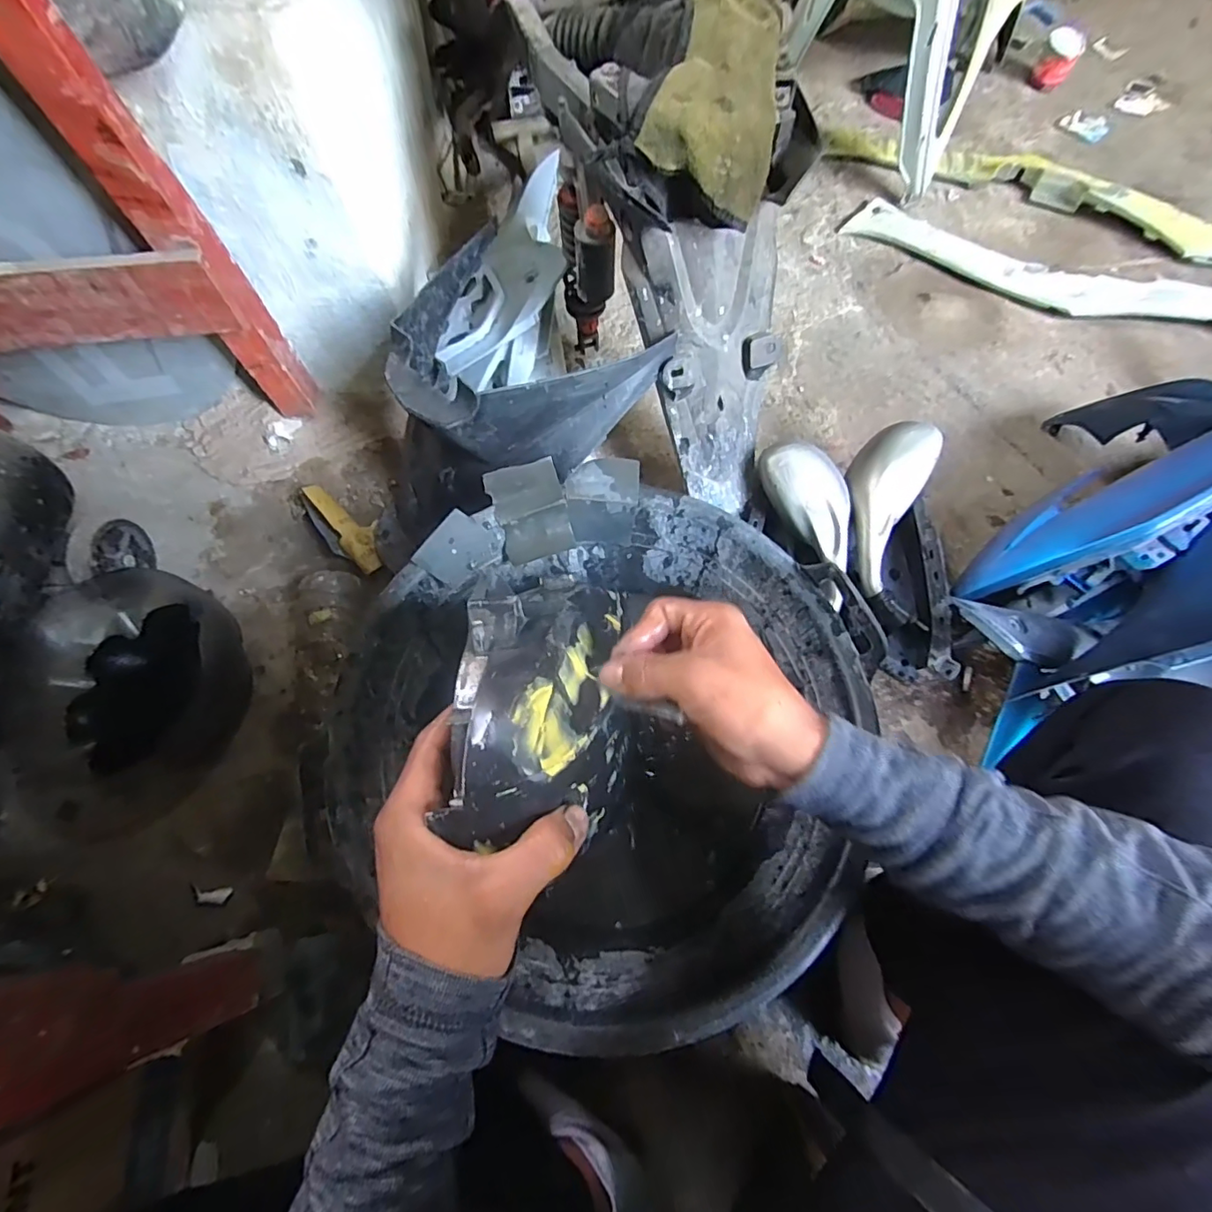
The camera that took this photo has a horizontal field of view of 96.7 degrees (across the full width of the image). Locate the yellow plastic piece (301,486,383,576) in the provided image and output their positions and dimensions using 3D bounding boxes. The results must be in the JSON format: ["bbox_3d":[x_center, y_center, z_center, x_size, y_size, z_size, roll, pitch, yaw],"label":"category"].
[{"bbox_3d":[-0.389,-0.120,0.803,0.068,0.037,0.169,-38,71,-14],"label":"yellow plastic piece"}]

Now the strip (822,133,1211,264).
[{"bbox_3d":[0.816,-0.816,1.039,0.819,0.047,0.135,29,71,13],"label":"strip"}]

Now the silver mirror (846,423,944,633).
[{"bbox_3d":[0.379,-0.112,0.725,0.096,0.049,0.261,6,92,4],"label":"silver mirror"}]

